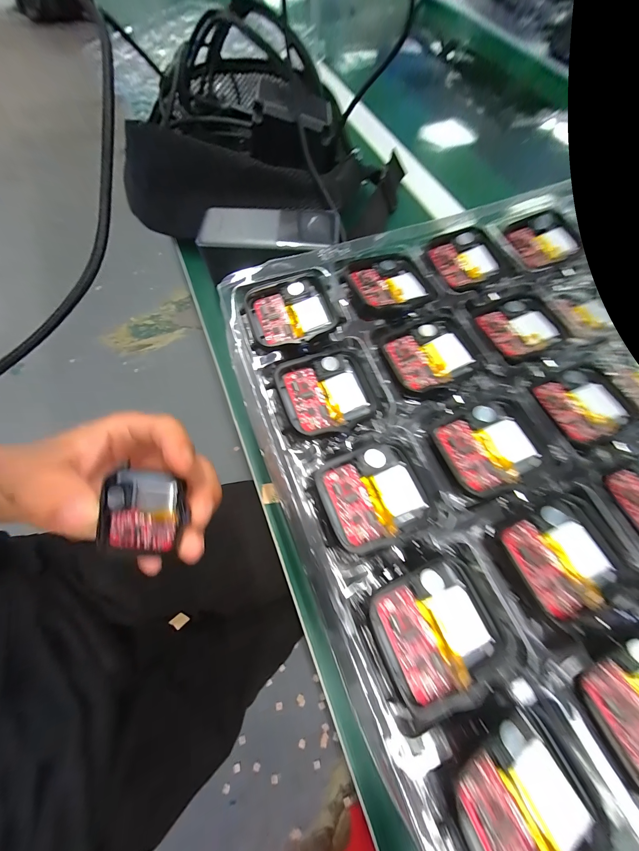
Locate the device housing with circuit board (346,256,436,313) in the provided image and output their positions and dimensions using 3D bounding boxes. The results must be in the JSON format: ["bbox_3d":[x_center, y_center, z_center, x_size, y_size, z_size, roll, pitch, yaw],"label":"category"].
[{"bbox_3d":[0.039,-0.078,0.150,0.041,0.005,0.036,-18,69,-8],"label":"device housing with circuit board"}]

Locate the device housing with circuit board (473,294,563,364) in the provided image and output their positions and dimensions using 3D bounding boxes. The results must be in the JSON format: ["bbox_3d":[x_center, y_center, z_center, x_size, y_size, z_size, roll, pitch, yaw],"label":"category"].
[{"bbox_3d":[0.108,-0.053,0.147,0.039,0.004,0.034,-23,70,-10],"label":"device housing with circuit board"}]

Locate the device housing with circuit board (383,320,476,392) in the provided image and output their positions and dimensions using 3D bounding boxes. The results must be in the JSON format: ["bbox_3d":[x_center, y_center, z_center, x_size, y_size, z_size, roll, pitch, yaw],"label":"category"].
[{"bbox_3d":[0.055,-0.035,0.137,0.036,0.005,0.032,-23,70,-10],"label":"device housing with circuit board"}]

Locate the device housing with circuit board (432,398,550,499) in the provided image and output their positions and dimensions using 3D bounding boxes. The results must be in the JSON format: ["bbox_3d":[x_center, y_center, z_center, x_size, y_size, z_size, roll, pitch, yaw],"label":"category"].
[{"bbox_3d":[0.075,0.009,0.120,0.040,0.006,0.035,-22,70,-9],"label":"device housing with circuit board"}]

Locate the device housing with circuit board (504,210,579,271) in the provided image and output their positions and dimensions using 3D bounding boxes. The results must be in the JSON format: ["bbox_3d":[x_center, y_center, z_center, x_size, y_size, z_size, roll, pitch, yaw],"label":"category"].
[{"bbox_3d":[0.138,-0.115,0.170,0.038,0.009,0.034,-22,70,-9],"label":"device housing with circuit board"}]

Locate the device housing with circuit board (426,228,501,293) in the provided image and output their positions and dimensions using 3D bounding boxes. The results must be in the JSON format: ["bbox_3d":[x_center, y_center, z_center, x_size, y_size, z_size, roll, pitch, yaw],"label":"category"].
[{"bbox_3d":[0.086,-0.098,0.162,0.039,0.006,0.037,-26,71,-11],"label":"device housing with circuit board"}]

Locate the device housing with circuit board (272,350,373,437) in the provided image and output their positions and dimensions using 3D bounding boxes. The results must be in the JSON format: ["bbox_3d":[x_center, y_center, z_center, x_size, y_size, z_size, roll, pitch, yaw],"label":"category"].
[{"bbox_3d":[0.003,-0.016,0.126,0.041,0.010,0.036,-15,69,-7],"label":"device housing with circuit board"}]

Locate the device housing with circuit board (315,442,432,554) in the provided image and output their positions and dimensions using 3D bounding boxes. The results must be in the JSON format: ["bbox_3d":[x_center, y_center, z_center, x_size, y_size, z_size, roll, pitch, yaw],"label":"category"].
[{"bbox_3d":[0.022,0.028,0.113,0.040,0.006,0.037,-18,69,-8],"label":"device housing with circuit board"}]

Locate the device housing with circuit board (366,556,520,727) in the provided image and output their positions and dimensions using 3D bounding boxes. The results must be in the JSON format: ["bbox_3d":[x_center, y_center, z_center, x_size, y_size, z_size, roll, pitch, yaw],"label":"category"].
[{"bbox_3d":[0.043,0.072,0.097,0.043,0.007,0.038,-21,70,-9],"label":"device housing with circuit board"}]

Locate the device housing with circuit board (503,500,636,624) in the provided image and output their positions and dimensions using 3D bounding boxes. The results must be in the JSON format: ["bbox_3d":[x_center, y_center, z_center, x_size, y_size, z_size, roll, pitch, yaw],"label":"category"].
[{"bbox_3d":[0.093,0.051,0.104,0.037,0.004,0.036,-20,70,-9],"label":"device housing with circuit board"}]

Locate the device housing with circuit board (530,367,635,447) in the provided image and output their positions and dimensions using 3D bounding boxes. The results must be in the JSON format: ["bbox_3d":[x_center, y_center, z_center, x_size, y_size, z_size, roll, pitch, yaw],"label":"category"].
[{"bbox_3d":[0.126,-0.011,0.131,0.040,0.004,0.035,-23,70,-10],"label":"device housing with circuit board"}]

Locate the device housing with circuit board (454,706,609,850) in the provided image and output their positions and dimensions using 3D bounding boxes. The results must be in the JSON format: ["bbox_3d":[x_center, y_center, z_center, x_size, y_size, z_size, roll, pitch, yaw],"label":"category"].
[{"bbox_3d":[0.060,0.112,0.079,0.040,0.006,0.034,-16,61,-23],"label":"device housing with circuit board"}]

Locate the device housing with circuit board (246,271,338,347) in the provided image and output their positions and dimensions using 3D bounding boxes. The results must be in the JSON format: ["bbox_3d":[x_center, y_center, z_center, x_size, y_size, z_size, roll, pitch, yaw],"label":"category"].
[{"bbox_3d":[-0.013,-0.058,0.143,0.045,0.014,0.037,-17,69,-7],"label":"device housing with circuit board"}]

